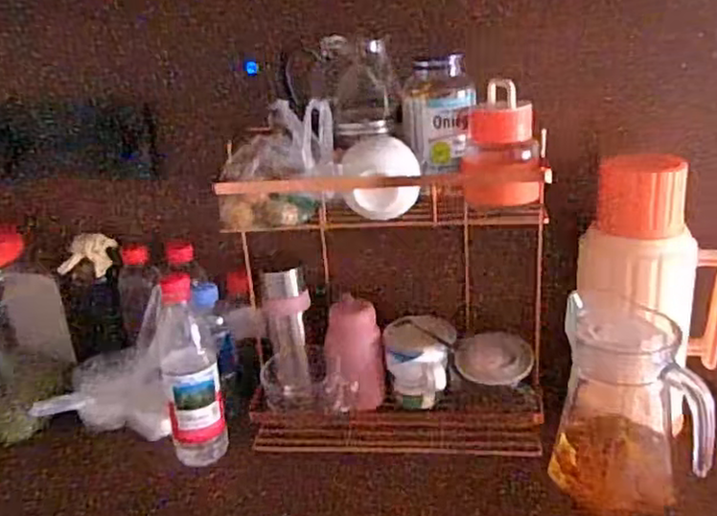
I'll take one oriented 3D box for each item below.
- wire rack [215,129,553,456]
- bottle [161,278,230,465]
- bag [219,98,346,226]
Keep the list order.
[{"bbox_3d":[0.040,0.064,0.809,0.350,0.358,0.162,-5,22,-2],"label":"wire rack"},{"bbox_3d":[-0.197,0.133,0.784,0.063,0.222,0.070,-11,23,-18],"label":"bottle"},{"bbox_3d":[-0.082,-0.105,0.726,0.131,0.111,0.108,-1,22,5],"label":"bag"}]

